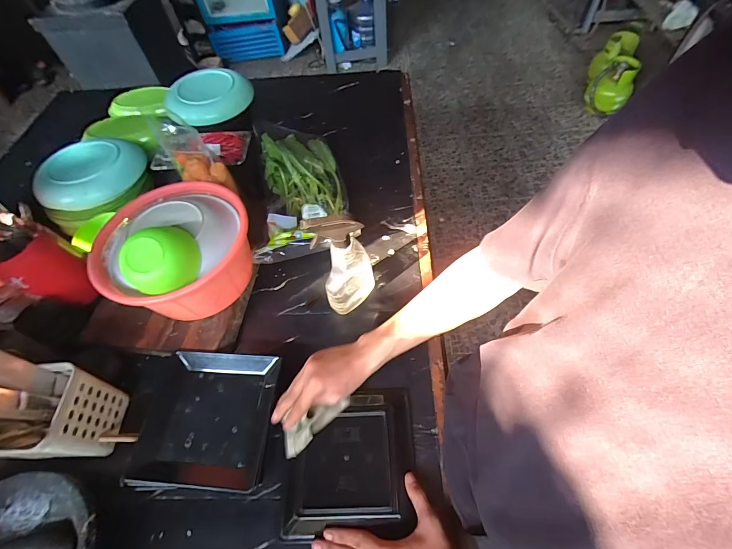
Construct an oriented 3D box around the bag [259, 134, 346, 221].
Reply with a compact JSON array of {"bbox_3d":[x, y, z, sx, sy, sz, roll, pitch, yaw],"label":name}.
[{"bbox_3d":[-0.144,-0.235,0.792,0.164,0.091,0.292,-14,57,-5],"label":"bag"}]

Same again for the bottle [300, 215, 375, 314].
[{"bbox_3d":[-0.037,-0.024,0.581,0.062,0.220,0.098,36,66,24],"label":"bottle"}]

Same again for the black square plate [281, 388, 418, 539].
[{"bbox_3d":[-0.022,0.266,0.504,0.181,0.023,0.187,-3,57,2],"label":"black square plate"}]

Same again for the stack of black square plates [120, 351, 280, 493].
[{"bbox_3d":[-0.253,0.227,0.546,0.201,0.032,0.195,0,57,3],"label":"stack of black square plates"}]

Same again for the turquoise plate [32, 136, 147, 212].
[{"bbox_3d":[-0.659,-0.258,0.828,0.218,0.053,0.202,-2,57,2],"label":"turquoise plate"}]

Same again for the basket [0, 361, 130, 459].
[{"bbox_3d":[-0.433,0.211,0.513,0.066,0.121,0.120,1,57,4],"label":"basket"}]

